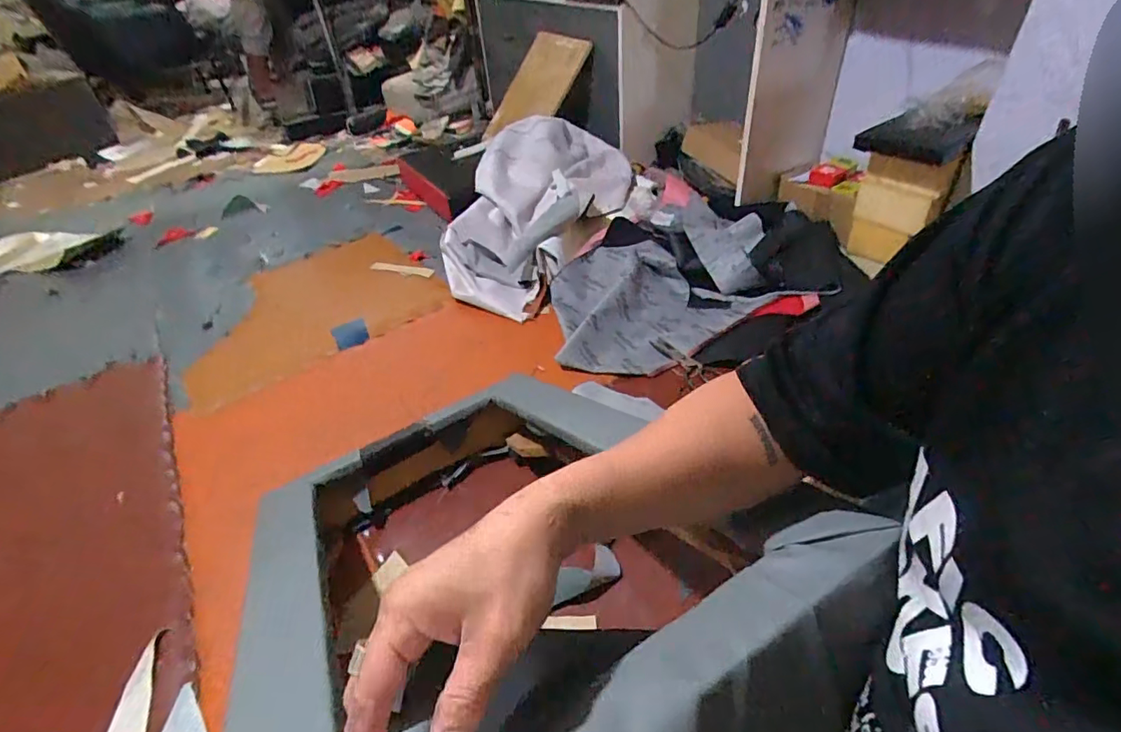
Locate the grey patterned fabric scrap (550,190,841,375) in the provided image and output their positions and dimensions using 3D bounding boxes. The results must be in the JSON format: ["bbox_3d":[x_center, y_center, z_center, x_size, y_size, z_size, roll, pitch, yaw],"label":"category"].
[{"bbox_3d":[0.238,-0.182,1.195,0.588,0.101,0.391,-19,43,-15],"label":"grey patterned fabric scrap"}]

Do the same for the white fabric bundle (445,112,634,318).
[{"bbox_3d":[-0.048,-0.418,1.369,0.421,0.203,0.638,2,42,8],"label":"white fabric bundle"}]

